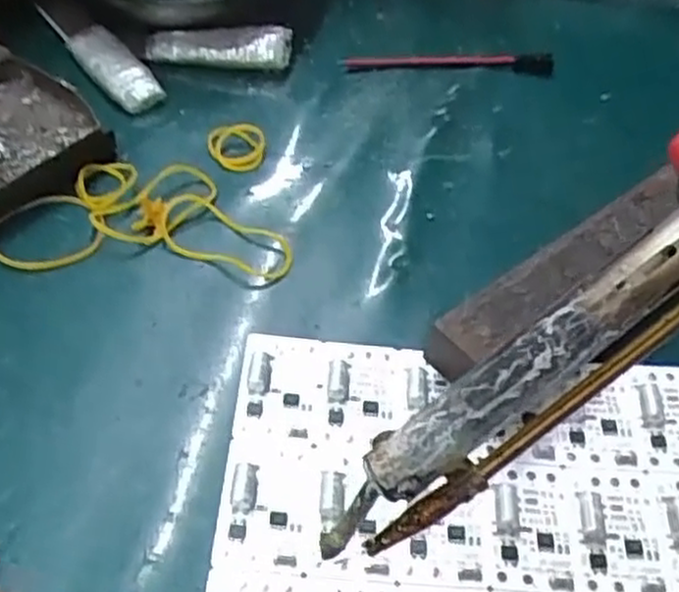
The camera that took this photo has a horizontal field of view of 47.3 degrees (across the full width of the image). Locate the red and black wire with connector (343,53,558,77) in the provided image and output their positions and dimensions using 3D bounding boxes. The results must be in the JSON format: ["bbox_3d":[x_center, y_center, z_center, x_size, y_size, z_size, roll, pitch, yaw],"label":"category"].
[{"bbox_3d":[0.053,-0.113,0.373,0.102,0.006,0.015,-1,49,-5],"label":"red and black wire with connector"}]

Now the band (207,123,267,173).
[{"bbox_3d":[-0.043,-0.063,0.323,0.024,0.008,0.026,-3,49,-6],"label":"band"}]

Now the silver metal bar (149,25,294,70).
[{"bbox_3d":[-0.056,-0.115,0.360,0.066,0.018,0.017,3,49,-2],"label":"silver metal bar"}]

